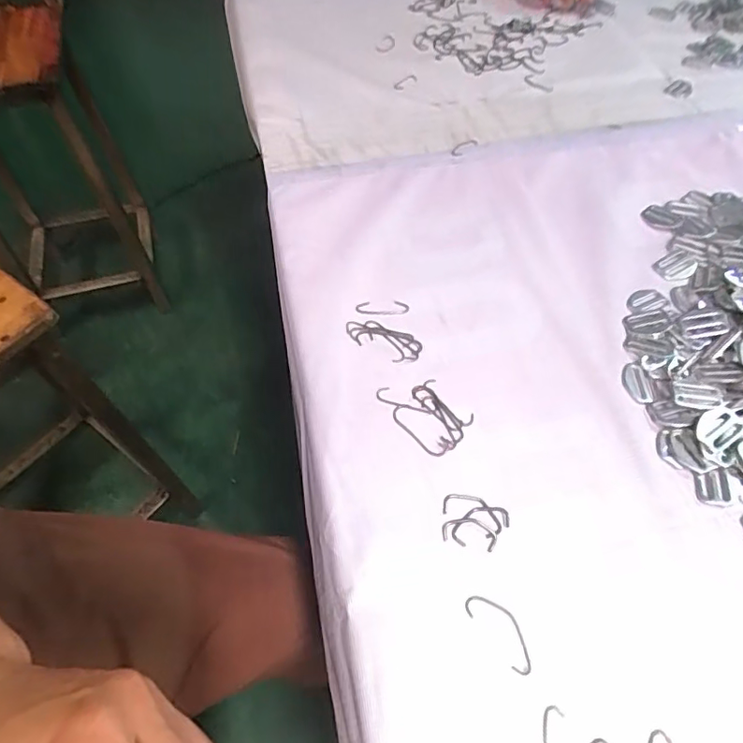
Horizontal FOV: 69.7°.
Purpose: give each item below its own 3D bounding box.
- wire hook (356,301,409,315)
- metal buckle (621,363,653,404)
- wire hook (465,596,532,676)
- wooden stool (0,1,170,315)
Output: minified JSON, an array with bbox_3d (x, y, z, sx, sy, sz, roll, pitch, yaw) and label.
[{"bbox_3d":[0.008,-0.050,0.418,0.040,0.004,0.012,-2,57,-1],"label":"wire hook"},{"bbox_3d":[0.188,0.008,0.379,0.018,0.004,0.032,-5,57,-2],"label":"metal buckle"},{"bbox_3d":[0.072,0.141,0.291,0.019,0.004,0.045,-33,63,-19],"label":"wire hook"},{"bbox_3d":[-0.725,-0.411,1.193,0.316,0.607,0.336,-14,58,-8],"label":"wooden stool"}]

